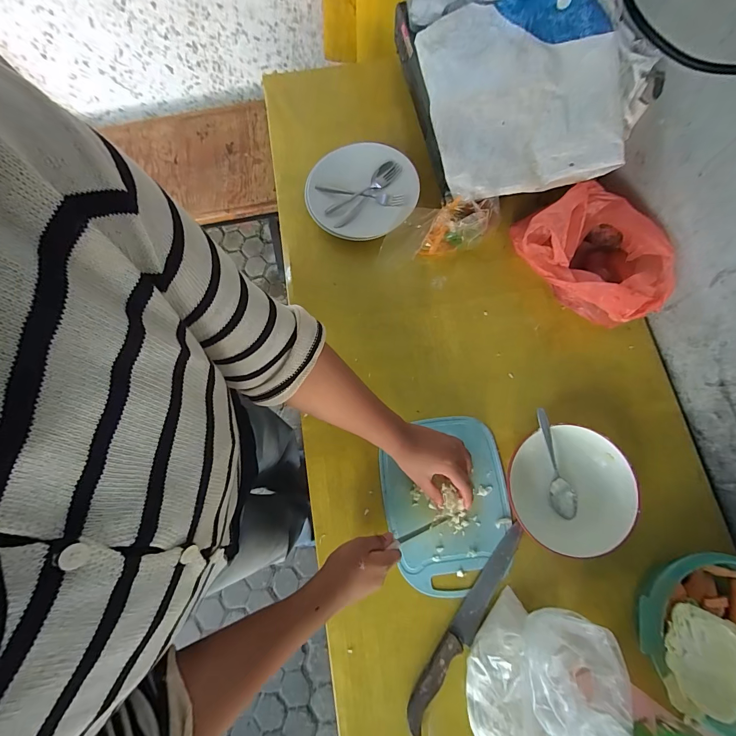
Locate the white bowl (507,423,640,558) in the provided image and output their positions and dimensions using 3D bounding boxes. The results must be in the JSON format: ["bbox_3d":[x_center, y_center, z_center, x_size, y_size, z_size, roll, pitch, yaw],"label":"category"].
[{"bbox_3d":[0.282,0.174,0.512,0.153,0.069,0.169,-16,75,0],"label":"white bowl"}]

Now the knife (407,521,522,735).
[{"bbox_3d":[0.138,0.346,0.487,0.029,0.019,0.288,36,78,9],"label":"knife"}]

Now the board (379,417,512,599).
[{"bbox_3d":[0.118,0.200,0.535,0.180,0.012,0.242,-7,75,-2],"label":"board"}]

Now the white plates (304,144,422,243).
[{"bbox_3d":[-0.011,-0.327,0.662,0.196,0.025,0.191,0,75,0],"label":"white plates"}]

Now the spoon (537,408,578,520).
[{"bbox_3d":[0.271,0.138,0.516,0.036,0.012,0.165,-17,96,-4],"label":"spoon"}]

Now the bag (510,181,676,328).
[{"bbox_3d":[0.357,-0.173,0.581,0.151,0.109,0.223,-27,75,-3],"label":"bag"}]

